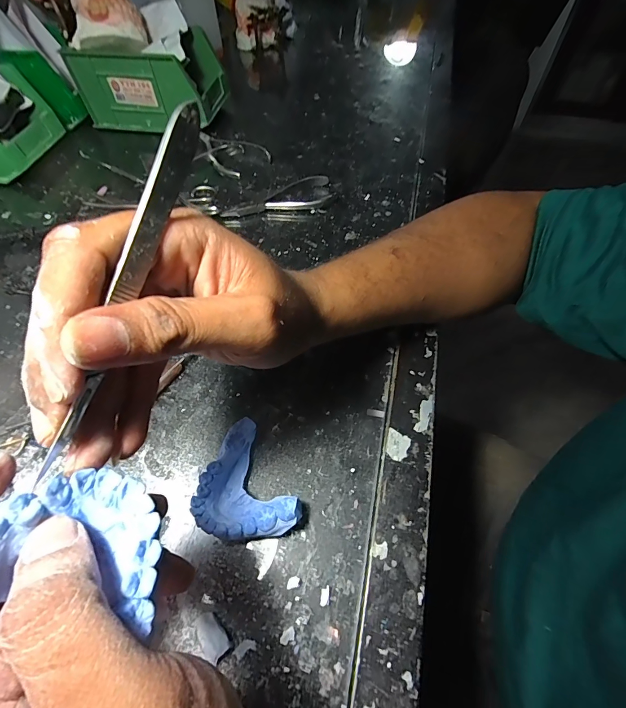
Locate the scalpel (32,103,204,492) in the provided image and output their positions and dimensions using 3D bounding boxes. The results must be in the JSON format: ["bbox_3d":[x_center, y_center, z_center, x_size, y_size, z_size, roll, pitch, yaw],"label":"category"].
[{"bbox_3d":[-0.063,-0.029,0.122,0.004,0.012,0.127,17,85,12],"label":"scalpel"}]

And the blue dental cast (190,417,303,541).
[{"bbox_3d":[-0.044,0.083,0.216,0.052,0.023,0.068,-28,61,-16],"label":"blue dental cast"}]

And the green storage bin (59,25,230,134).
[{"bbox_3d":[-0.212,-0.365,0.474,0.170,0.082,0.096,8,57,7],"label":"green storage bin"}]

